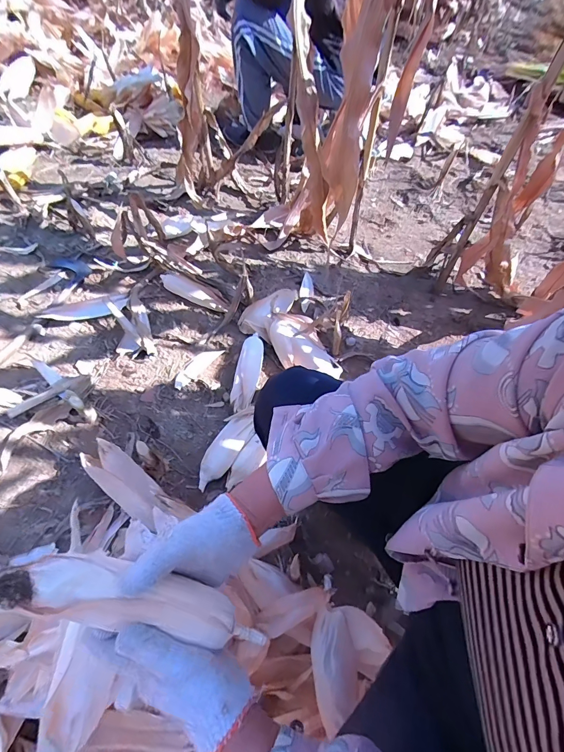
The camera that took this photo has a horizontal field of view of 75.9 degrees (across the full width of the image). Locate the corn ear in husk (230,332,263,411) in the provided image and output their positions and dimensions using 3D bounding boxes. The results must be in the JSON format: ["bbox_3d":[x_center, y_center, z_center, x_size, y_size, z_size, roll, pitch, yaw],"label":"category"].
[{"bbox_3d":[-0.084,-0.009,0.912,0.060,0.055,0.226,9,58,3],"label":"corn ear in husk"}]

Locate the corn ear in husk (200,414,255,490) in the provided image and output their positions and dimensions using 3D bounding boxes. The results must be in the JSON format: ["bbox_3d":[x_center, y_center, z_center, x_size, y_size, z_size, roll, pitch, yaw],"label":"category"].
[{"bbox_3d":[-0.127,0.170,0.795,0.062,0.048,0.175,31,62,16],"label":"corn ear in husk"}]

